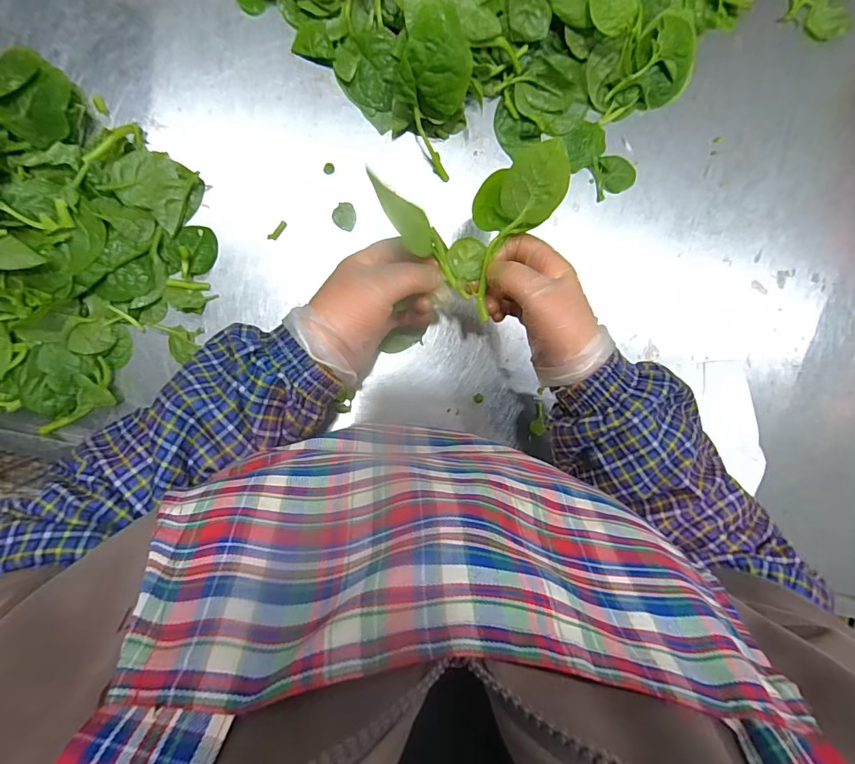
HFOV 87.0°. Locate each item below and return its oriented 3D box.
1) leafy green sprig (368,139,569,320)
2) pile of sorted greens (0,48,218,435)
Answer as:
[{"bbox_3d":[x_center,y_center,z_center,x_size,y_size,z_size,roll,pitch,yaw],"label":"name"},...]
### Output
[{"bbox_3d":[0.031,-0.133,0.333,0.109,0.059,0.110,35,91,-6],"label":"leafy green sprig"},{"bbox_3d":[-0.377,-0.119,0.397,0.328,0.074,0.303,0,95,-5],"label":"pile of sorted greens"}]

